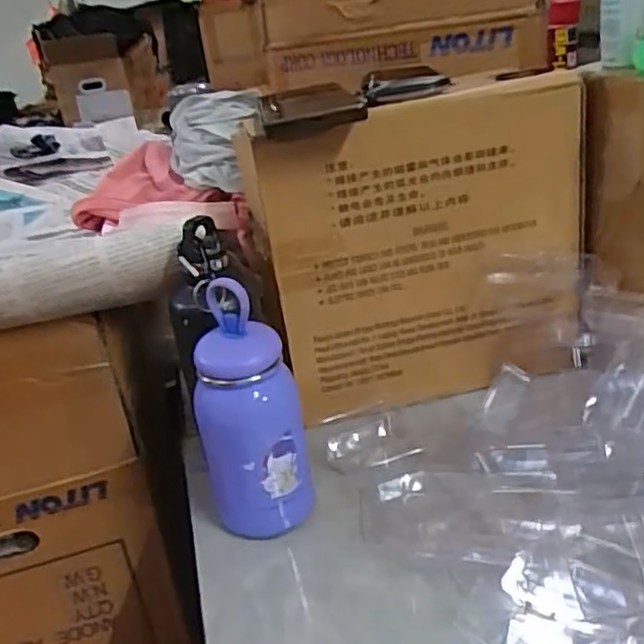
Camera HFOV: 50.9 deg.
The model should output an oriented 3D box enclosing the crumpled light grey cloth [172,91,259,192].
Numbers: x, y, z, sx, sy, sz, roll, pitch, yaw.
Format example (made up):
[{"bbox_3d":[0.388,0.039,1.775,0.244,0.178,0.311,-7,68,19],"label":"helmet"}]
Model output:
[{"bbox_3d":[-0.105,-0.188,0.695,0.093,0.081,0.069,10,31,33],"label":"crumpled light grey cloth"}]

